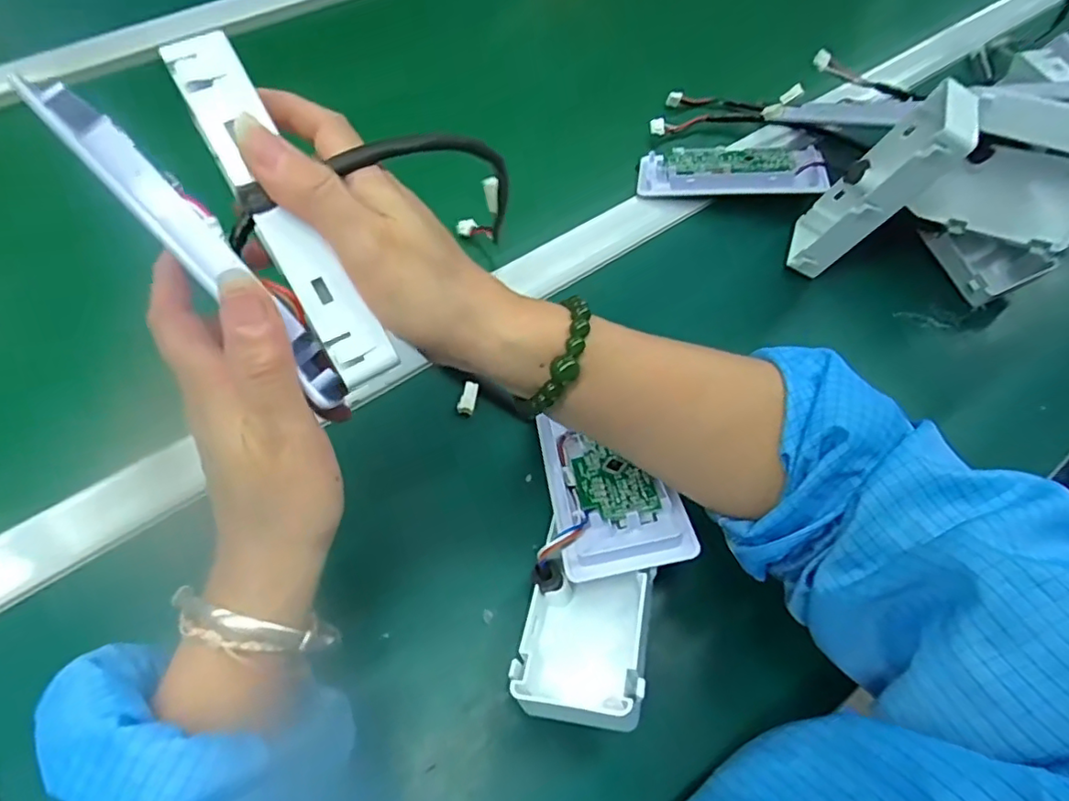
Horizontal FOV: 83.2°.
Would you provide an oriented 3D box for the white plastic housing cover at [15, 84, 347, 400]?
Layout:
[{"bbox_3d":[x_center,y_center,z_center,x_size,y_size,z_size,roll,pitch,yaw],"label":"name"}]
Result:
[{"bbox_3d":[-0.116,-0.052,0.209,0.134,0.025,0.019,50,64,-16],"label":"white plastic housing cover"}]

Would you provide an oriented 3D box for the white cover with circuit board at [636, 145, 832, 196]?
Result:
[{"bbox_3d":[0.156,-0.186,0.479,0.141,0.018,0.061,5,59,15],"label":"white cover with circuit board"}]

